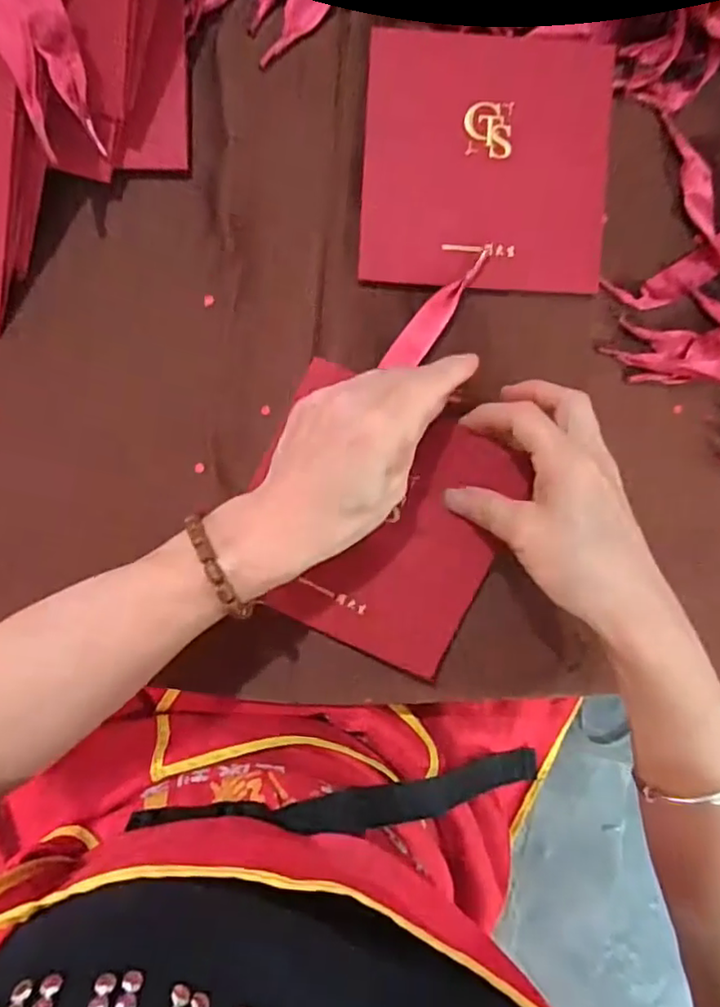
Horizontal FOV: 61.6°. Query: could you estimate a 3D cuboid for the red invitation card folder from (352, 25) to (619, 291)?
[{"bbox_3d":[0.072,-0.195,0.343,0.137,0.006,0.140,3,93,-2],"label":"red invitation card folder"}]

